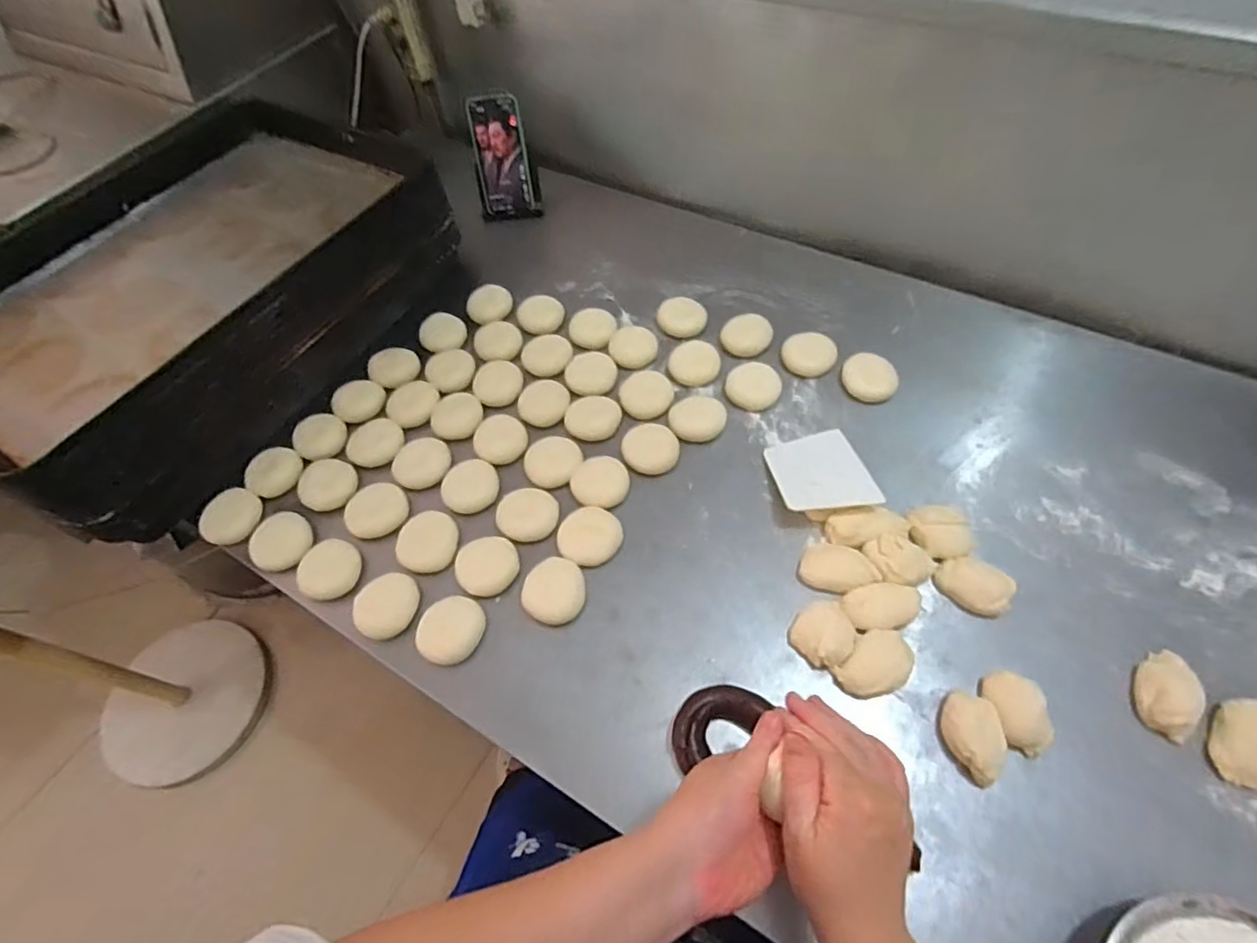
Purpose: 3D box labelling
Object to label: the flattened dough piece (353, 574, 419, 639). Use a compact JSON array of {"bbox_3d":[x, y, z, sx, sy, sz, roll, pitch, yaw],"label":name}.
[{"bbox_3d":[-0.251,0.139,0.627,0.060,0.020,0.065,-2,57,3],"label":"flattened dough piece"}]

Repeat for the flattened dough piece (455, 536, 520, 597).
[{"bbox_3d":[-0.149,0.098,0.634,0.064,0.010,0.061,-2,57,3],"label":"flattened dough piece"}]

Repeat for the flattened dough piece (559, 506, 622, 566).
[{"bbox_3d":[-0.042,0.068,0.648,0.066,0.013,0.063,-2,57,3],"label":"flattened dough piece"}]

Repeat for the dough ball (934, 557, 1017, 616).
[{"bbox_3d":[0.338,0.111,0.586,0.068,0.028,0.043,35,66,23],"label":"dough ball"}]

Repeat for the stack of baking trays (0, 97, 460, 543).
[{"bbox_3d":[-0.583,-0.237,0.804,0.450,0.162,0.565,24,62,18],"label":"stack of baking trays"}]

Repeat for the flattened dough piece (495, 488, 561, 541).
[{"bbox_3d":[-0.111,0.047,0.665,0.063,0.014,0.064,-2,57,3],"label":"flattened dough piece"}]

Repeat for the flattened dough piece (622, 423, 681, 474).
[{"bbox_3d":[0.026,-0.026,0.702,0.065,0.010,0.063,18,60,15],"label":"flattened dough piece"}]

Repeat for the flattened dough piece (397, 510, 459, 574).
[{"bbox_3d":[-0.220,0.077,0.655,0.060,0.024,0.061,-2,57,3],"label":"flattened dough piece"}]

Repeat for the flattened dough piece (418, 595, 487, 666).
[{"bbox_3d":[-0.179,0.158,0.602,0.062,0.012,0.065,-2,57,3],"label":"flattened dough piece"}]

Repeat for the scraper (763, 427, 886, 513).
[{"bbox_3d":[0.207,0.001,0.654,0.093,0.008,0.111,-13,43,4],"label":"scraper"}]

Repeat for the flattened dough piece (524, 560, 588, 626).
[{"bbox_3d":[-0.076,0.122,0.616,0.062,0.012,0.064,-2,57,3],"label":"flattened dough piece"}]

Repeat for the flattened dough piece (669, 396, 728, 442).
[{"bbox_3d":[0.084,-0.065,0.724,0.068,0.011,0.063,-2,57,3],"label":"flattened dough piece"}]

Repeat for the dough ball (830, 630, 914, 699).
[{"bbox_3d":[0.226,0.179,0.553,0.070,0.024,0.051,-31,60,-15],"label":"dough ball"}]

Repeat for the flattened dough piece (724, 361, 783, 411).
[{"bbox_3d":[0.155,-0.107,0.746,0.065,0.017,0.061,-2,57,3],"label":"flattened dough piece"}]

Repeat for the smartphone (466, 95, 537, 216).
[{"bbox_3d":[-0.200,-0.492,0.941,0.079,0.166,0.010,-5,35,2],"label":"smartphone"}]

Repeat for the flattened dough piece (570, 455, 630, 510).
[{"bbox_3d":[-0.032,0.012,0.683,0.064,0.008,0.064,-2,57,3],"label":"flattened dough piece"}]

